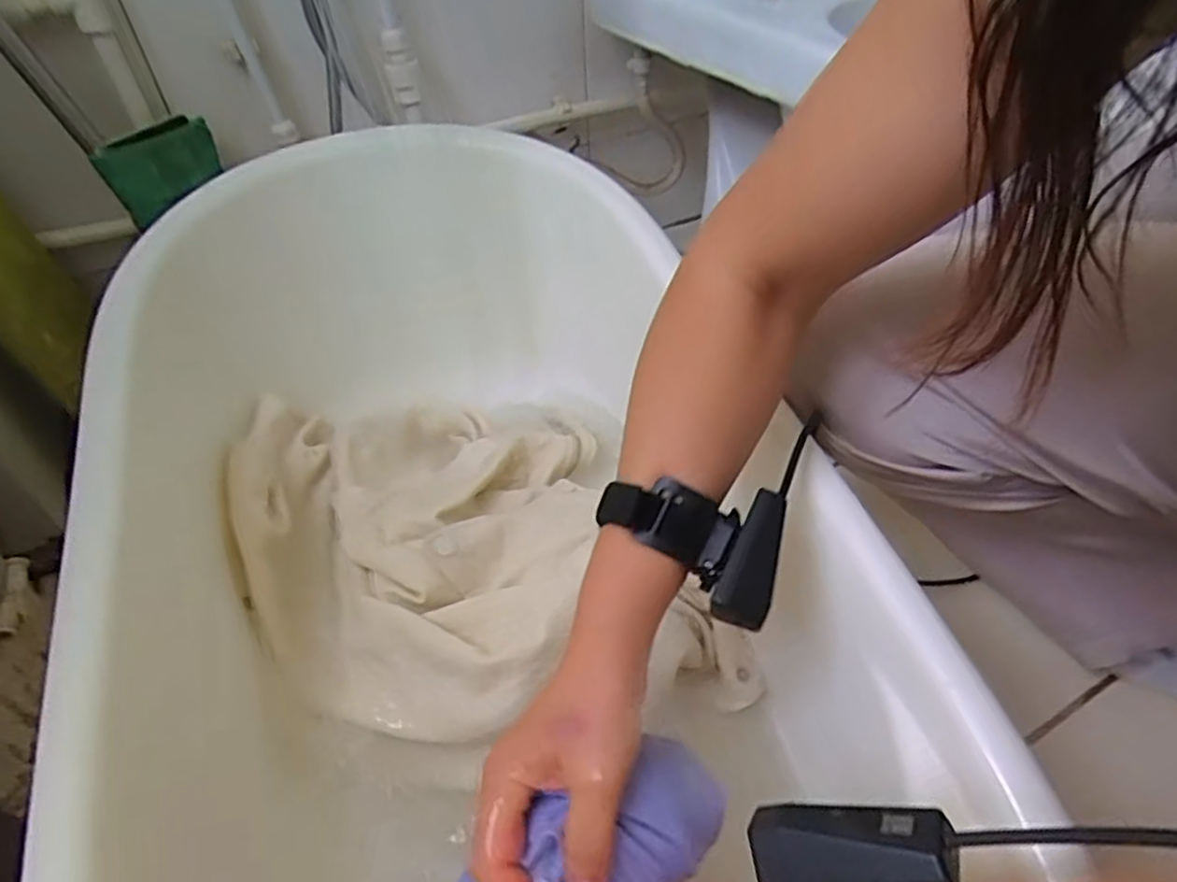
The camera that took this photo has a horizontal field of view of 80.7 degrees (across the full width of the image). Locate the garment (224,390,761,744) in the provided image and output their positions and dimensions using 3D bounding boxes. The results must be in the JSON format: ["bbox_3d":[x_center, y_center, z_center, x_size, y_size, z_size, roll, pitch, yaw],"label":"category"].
[{"bbox_3d":[-0.103,0.073,0.586,0.361,0.077,0.336,-10,44,-7],"label":"garment"}]

